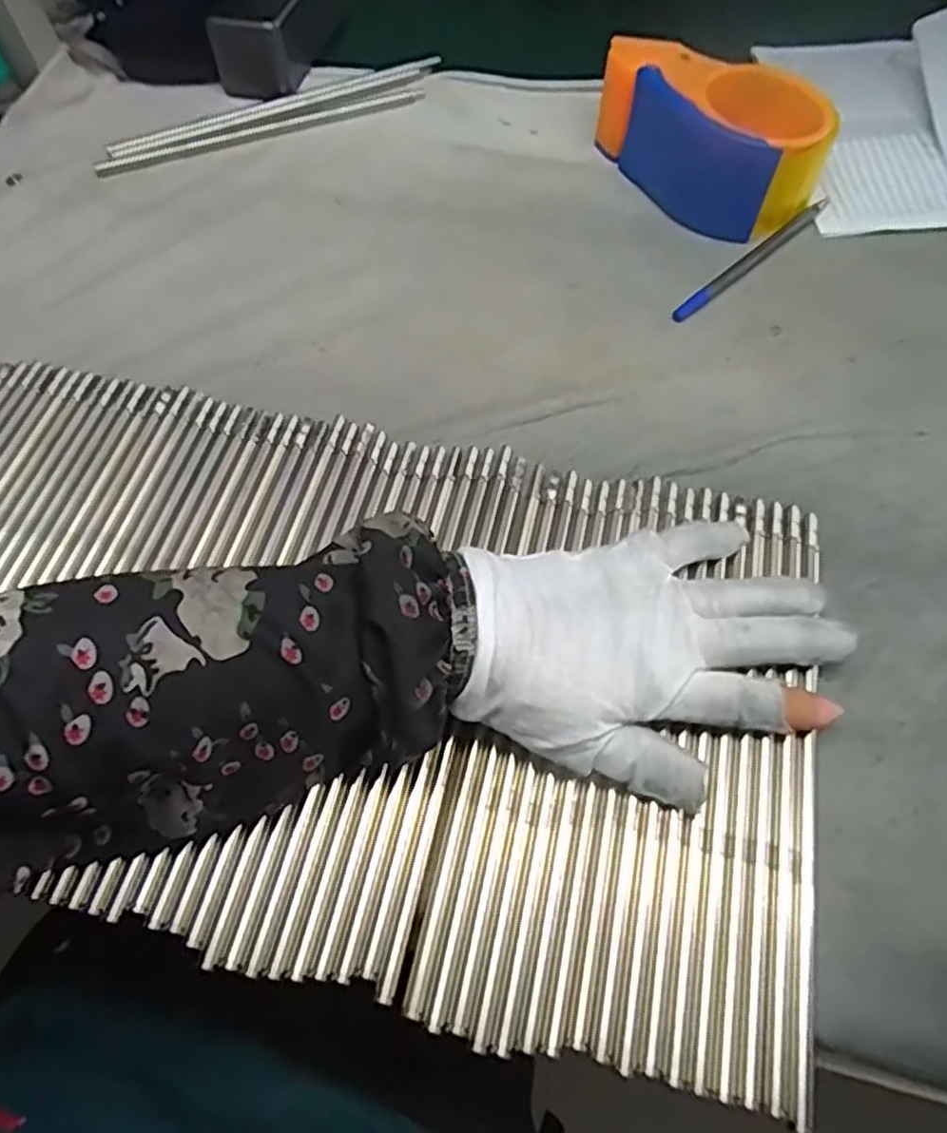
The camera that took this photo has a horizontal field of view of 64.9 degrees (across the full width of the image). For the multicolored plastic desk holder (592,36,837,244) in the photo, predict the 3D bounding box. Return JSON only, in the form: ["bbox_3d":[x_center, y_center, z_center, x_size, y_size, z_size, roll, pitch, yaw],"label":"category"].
[{"bbox_3d":[0.143,-0.264,0.450,0.078,0.060,0.137,-29,63,-15],"label":"multicolored plastic desk holder"}]

